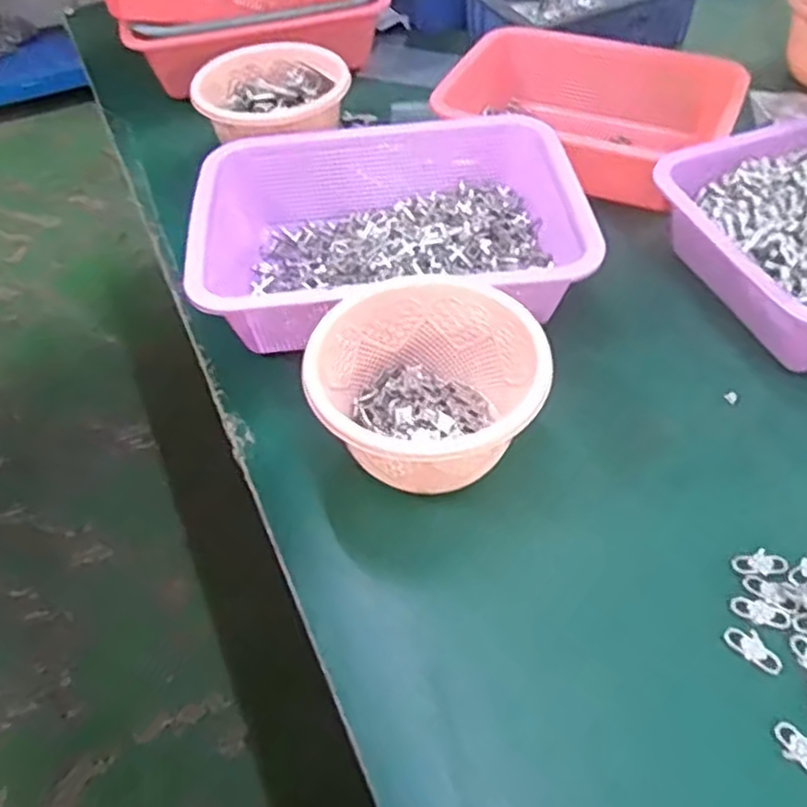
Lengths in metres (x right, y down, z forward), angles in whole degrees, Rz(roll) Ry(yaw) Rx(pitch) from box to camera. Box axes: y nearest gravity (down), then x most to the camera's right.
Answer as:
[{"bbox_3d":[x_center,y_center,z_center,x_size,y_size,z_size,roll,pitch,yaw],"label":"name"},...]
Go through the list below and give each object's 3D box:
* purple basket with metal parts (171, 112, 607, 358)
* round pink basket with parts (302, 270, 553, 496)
[{"bbox_3d":[-0.011,-0.142,0.595,0.297,0.075,0.227,-3,50,2],"label":"purple basket with metal parts"},{"bbox_3d":[0.016,-0.005,0.482,0.145,0.090,0.141,-10,51,-4],"label":"round pink basket with parts"}]

